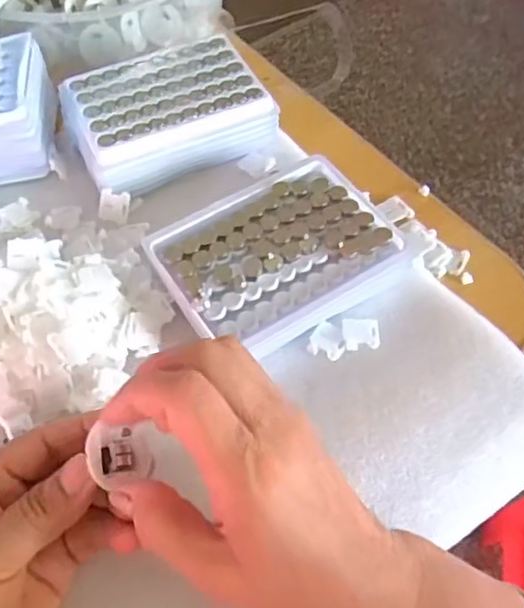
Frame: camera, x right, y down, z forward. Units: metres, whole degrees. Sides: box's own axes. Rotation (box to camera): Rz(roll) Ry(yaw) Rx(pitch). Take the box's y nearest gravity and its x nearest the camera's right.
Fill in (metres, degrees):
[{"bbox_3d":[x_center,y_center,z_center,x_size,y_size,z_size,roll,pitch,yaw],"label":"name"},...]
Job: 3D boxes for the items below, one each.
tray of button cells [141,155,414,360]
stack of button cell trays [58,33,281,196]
[{"bbox_3d":[0.009,-0.029,0.379,0.126,0.031,0.098,-30,62,-17],"label":"tray of button cells"},{"bbox_3d":[-0.067,-0.134,0.444,0.129,0.033,0.094,-27,61,-15],"label":"stack of button cell trays"}]

